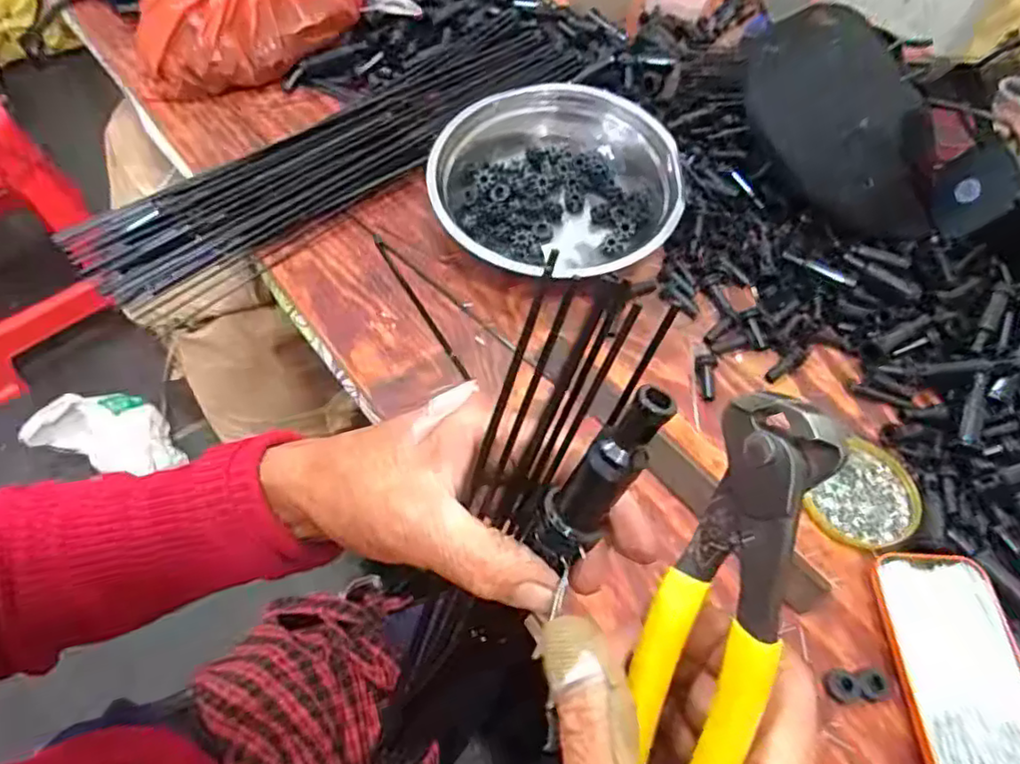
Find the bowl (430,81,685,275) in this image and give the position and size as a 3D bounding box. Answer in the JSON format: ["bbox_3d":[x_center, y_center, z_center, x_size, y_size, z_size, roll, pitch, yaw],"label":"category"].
[{"bbox_3d":[0.041,-0.183,0.582,0.209,0.071,0.190,3,56,-4],"label":"bowl"}]

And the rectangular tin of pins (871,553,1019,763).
[{"bbox_3d":[0.287,0.183,0.395,0.074,0.021,0.144,4,56,-3],"label":"rectangular tin of pins"}]

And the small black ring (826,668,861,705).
[{"bbox_3d":[0.206,0.190,0.391,0.017,0.010,0.019,-35,66,-24],"label":"small black ring"}]

